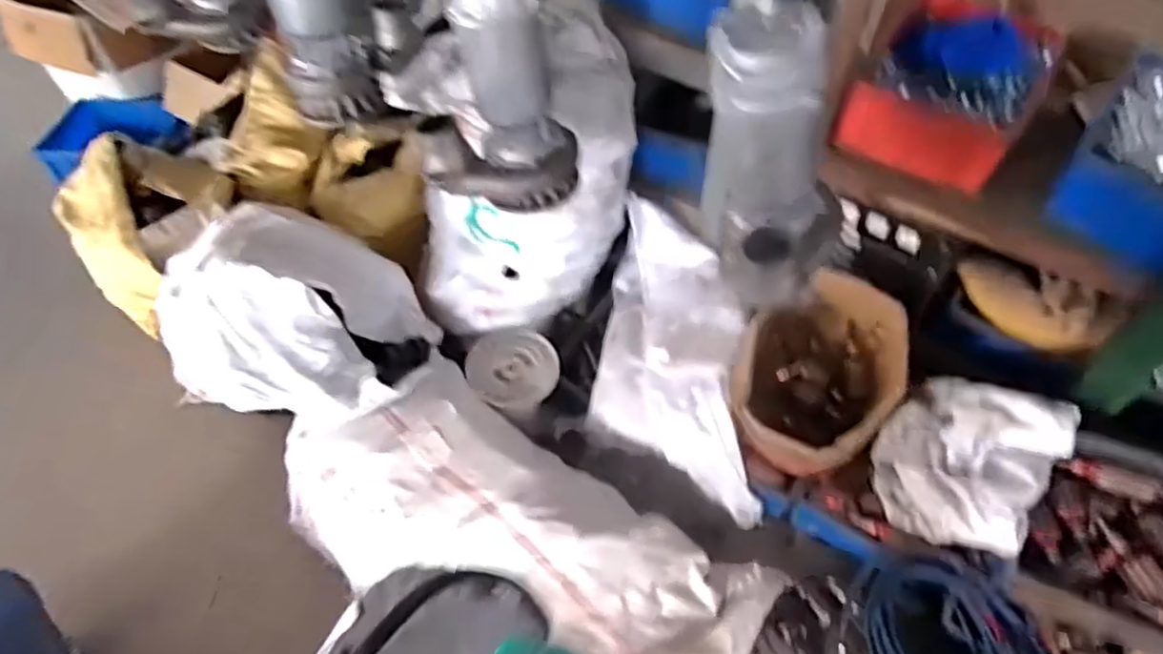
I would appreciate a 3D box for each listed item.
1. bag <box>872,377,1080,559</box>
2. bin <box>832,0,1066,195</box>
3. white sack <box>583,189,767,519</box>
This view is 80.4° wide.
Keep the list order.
[{"bbox_3d":[0.704,0.251,1.270,0.260,0.242,0.269,-37,61,-23],"label":"bag"},{"bbox_3d":[0.721,-0.477,1.327,0.291,0.171,0.394,29,59,21],"label":"bin"},{"bbox_3d":[0.189,0.092,1.533,0.344,0.187,0.661,-6,68,-3],"label":"white sack"}]

